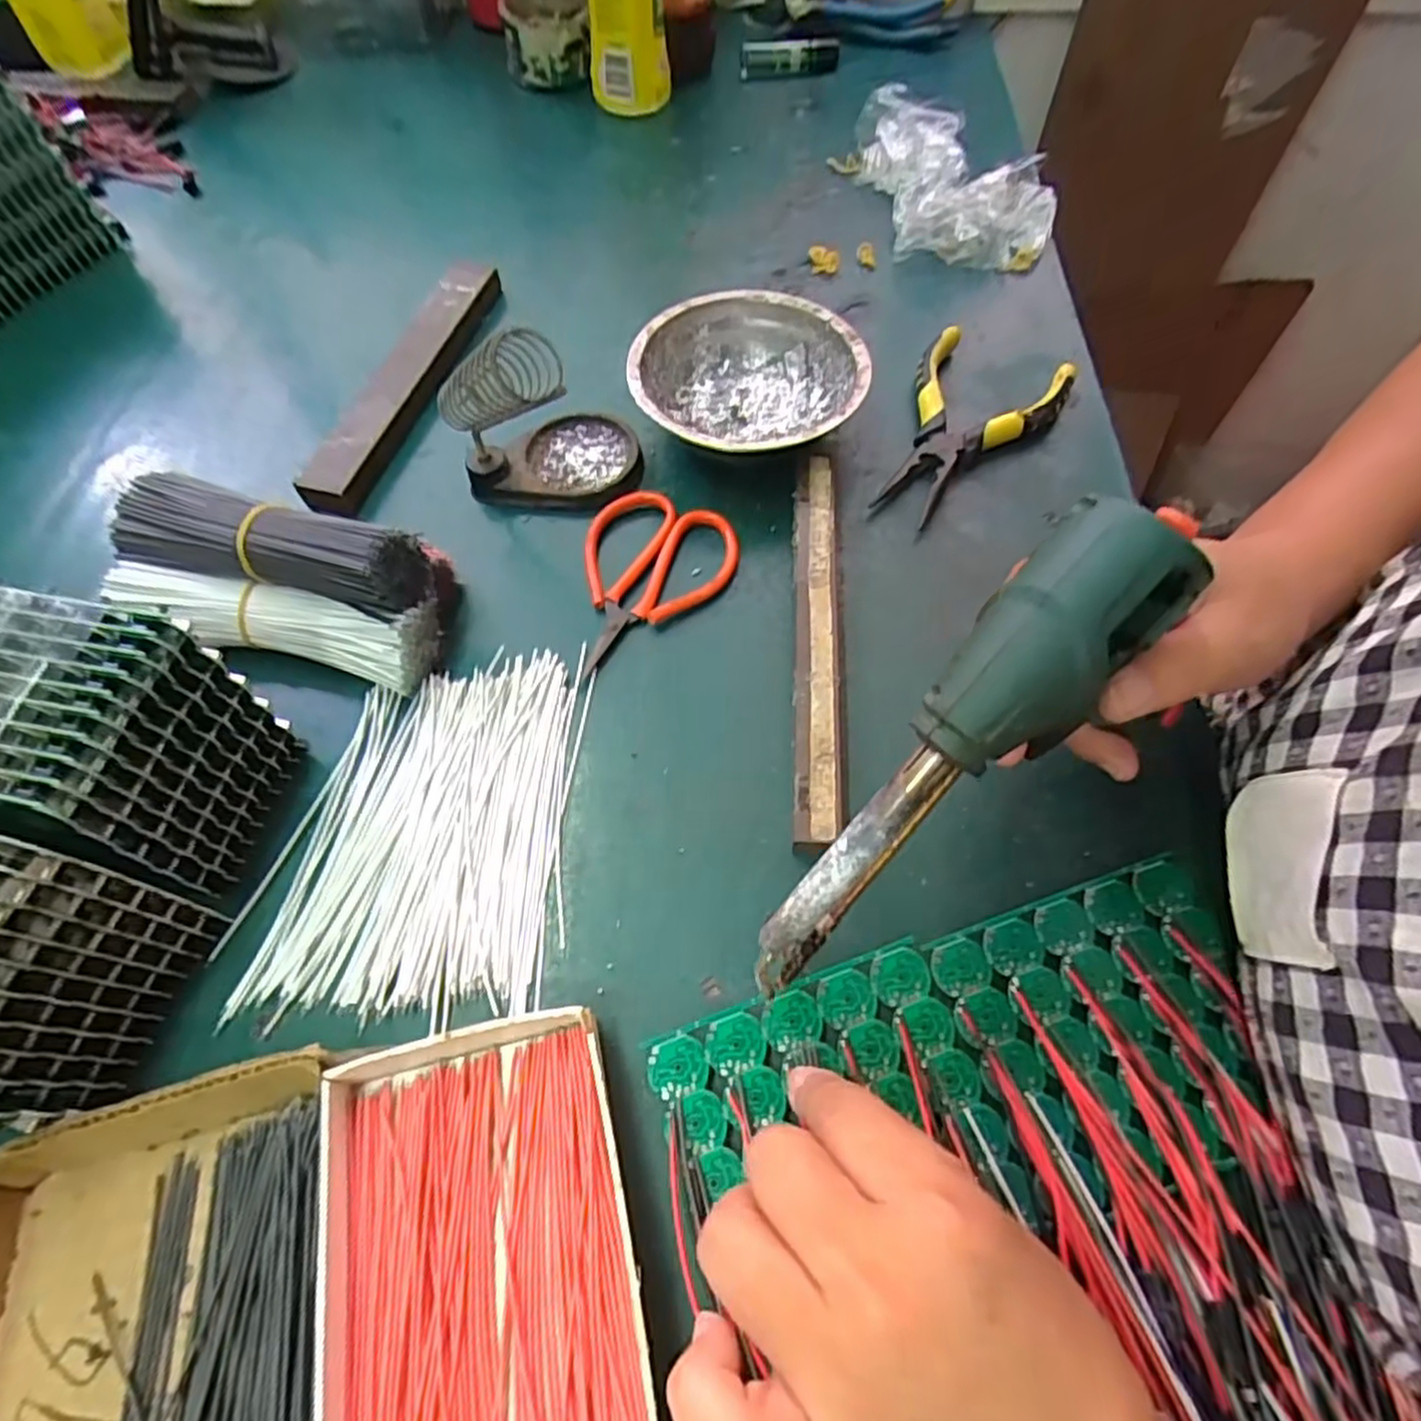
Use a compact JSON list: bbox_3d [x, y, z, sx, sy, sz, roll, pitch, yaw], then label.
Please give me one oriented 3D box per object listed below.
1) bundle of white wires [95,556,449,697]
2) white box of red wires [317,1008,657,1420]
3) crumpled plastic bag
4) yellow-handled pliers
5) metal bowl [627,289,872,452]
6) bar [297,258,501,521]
[{"bbox_3d":[-0.201,-0.041,0.343,0.144,0.035,0.036,9,62,5],"label":"bundle of white wires"},{"bbox_3d":[-0.067,0.196,0.216,0.095,0.021,0.189,-11,62,-6],"label":"white box of red wires"},{"bbox_3d":[0.172,-0.370,0.514,0.104,0.062,0.147,-11,62,-6],"label":"crumpled plastic bag"},{"bbox_3d":[0.139,-0.157,0.409,0.080,0.024,0.132,30,66,15],"label":"yellow-handled pliers"},{"bbox_3d":[0.021,-0.179,0.414,0.124,0.046,0.124,0,61,0],"label":"metal bowl"},{"bbox_3d":[-0.180,-0.201,0.439,0.032,0.021,0.205,14,62,8],"label":"bar"}]

